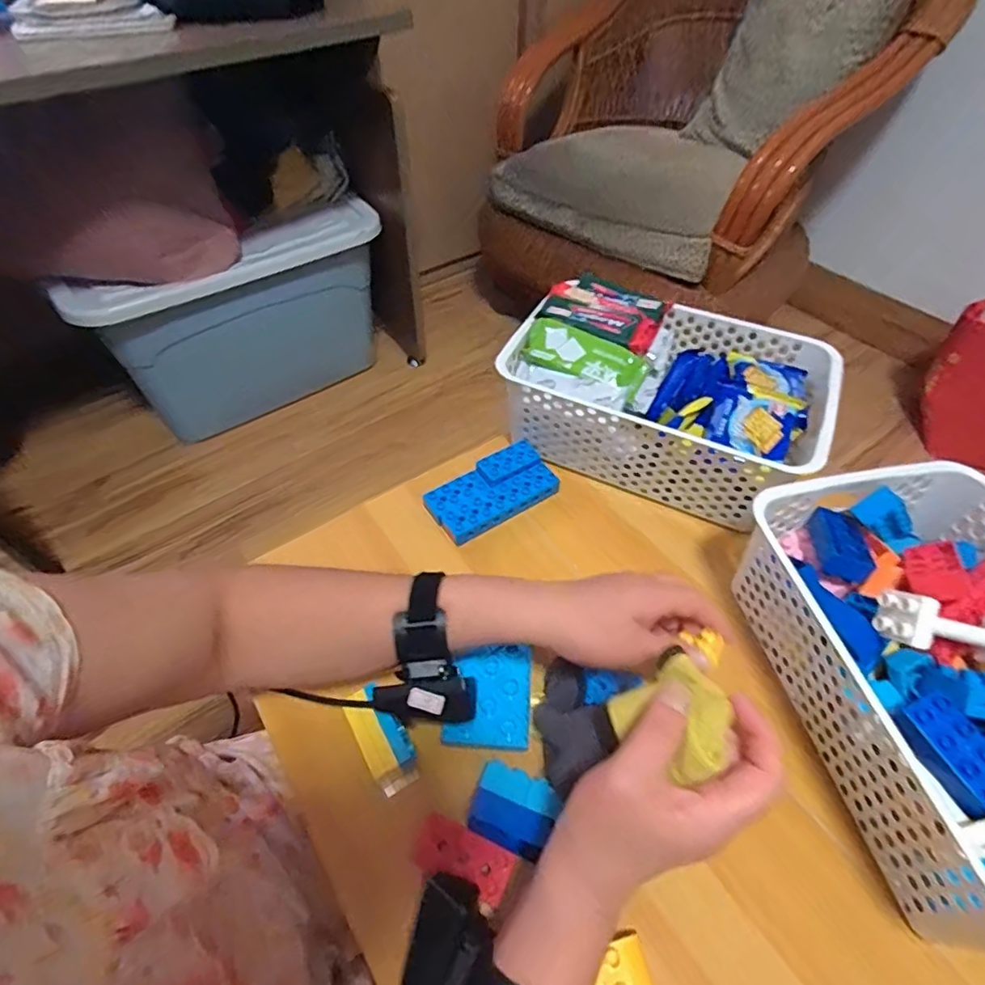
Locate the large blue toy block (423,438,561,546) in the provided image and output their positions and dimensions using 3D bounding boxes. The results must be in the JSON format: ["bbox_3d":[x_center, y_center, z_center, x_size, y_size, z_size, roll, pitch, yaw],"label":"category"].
[{"bbox_3d":[0.000,-0.002,0.554,0.125,0.026,0.063,-26,56,-21],"label":"large blue toy block"}]

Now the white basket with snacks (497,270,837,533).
[{"bbox_3d":[0.177,-0.106,0.578,0.301,0.109,0.210,24,54,17],"label":"white basket with snacks"}]

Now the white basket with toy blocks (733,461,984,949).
[{"bbox_3d":[0.329,0.127,0.384,0.197,0.117,0.300,-8,52,-7],"label":"white basket with toy blocks"}]

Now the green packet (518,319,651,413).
[{"bbox_3d":[0.086,-0.126,0.549,0.126,0.040,0.067,21,54,15],"label":"green packet"}]

